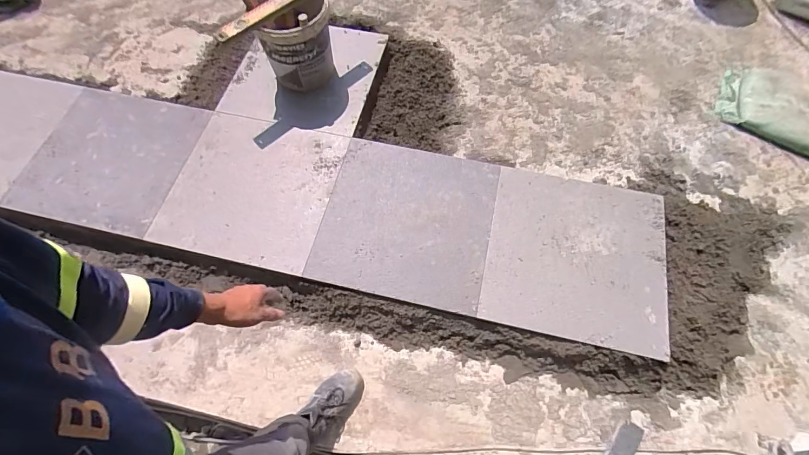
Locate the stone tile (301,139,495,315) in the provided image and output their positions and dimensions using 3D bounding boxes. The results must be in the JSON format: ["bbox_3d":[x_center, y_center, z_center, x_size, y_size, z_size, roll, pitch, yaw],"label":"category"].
[{"bbox_3d":[0.013,-0.044,1.450,0.590,0.024,0.601,13,63,6],"label":"stone tile"}]

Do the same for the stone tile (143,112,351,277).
[{"bbox_3d":[-0.575,-0.172,1.526,0.612,0.023,0.609,11,63,6],"label":"stone tile"}]

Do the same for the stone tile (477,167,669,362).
[{"bbox_3d":[0.600,0.089,1.394,0.598,0.023,0.601,12,63,6],"label":"stone tile"}]

